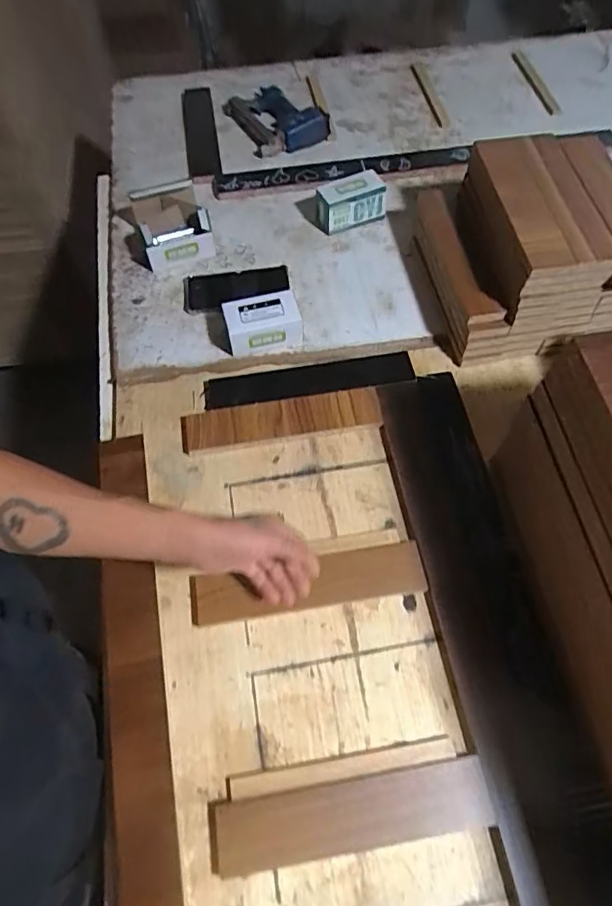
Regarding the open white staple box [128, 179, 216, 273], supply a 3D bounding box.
[{"bbox_3d":[-0.219,-0.377,0.877,0.112,0.062,0.139,-15,62,-7],"label":"open white staple box"}]

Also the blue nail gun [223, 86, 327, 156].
[{"bbox_3d":[-0.064,-0.648,1.047,0.132,0.082,0.199,-30,65,-15],"label":"blue nail gun"}]

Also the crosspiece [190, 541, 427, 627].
[{"bbox_3d":[0.003,0.157,0.638,0.272,0.020,0.062,-9,61,-6],"label":"crosspiece"}]

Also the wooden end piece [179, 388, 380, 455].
[{"bbox_3d":[-0.034,-0.044,0.741,0.272,0.024,0.055,-9,61,-4],"label":"wooden end piece"}]

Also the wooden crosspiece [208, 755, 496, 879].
[{"bbox_3d":[0.043,0.356,0.527,0.271,0.022,0.063,-9,61,-4],"label":"wooden crosspiece"}]

